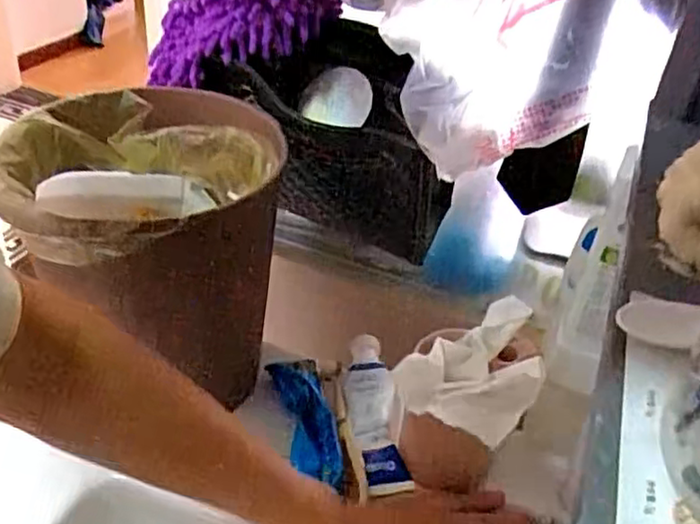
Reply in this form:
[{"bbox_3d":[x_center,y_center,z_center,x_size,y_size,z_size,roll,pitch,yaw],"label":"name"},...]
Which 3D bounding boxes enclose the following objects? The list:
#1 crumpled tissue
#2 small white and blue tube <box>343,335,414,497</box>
[{"bbox_3d":[0.094,0.080,0.515,0.097,0.041,0.133,25,41,24],"label":"crumpled tissue"},{"bbox_3d":[0.019,0.128,0.614,0.040,0.024,0.167,-1,37,-9],"label":"small white and blue tube"}]

